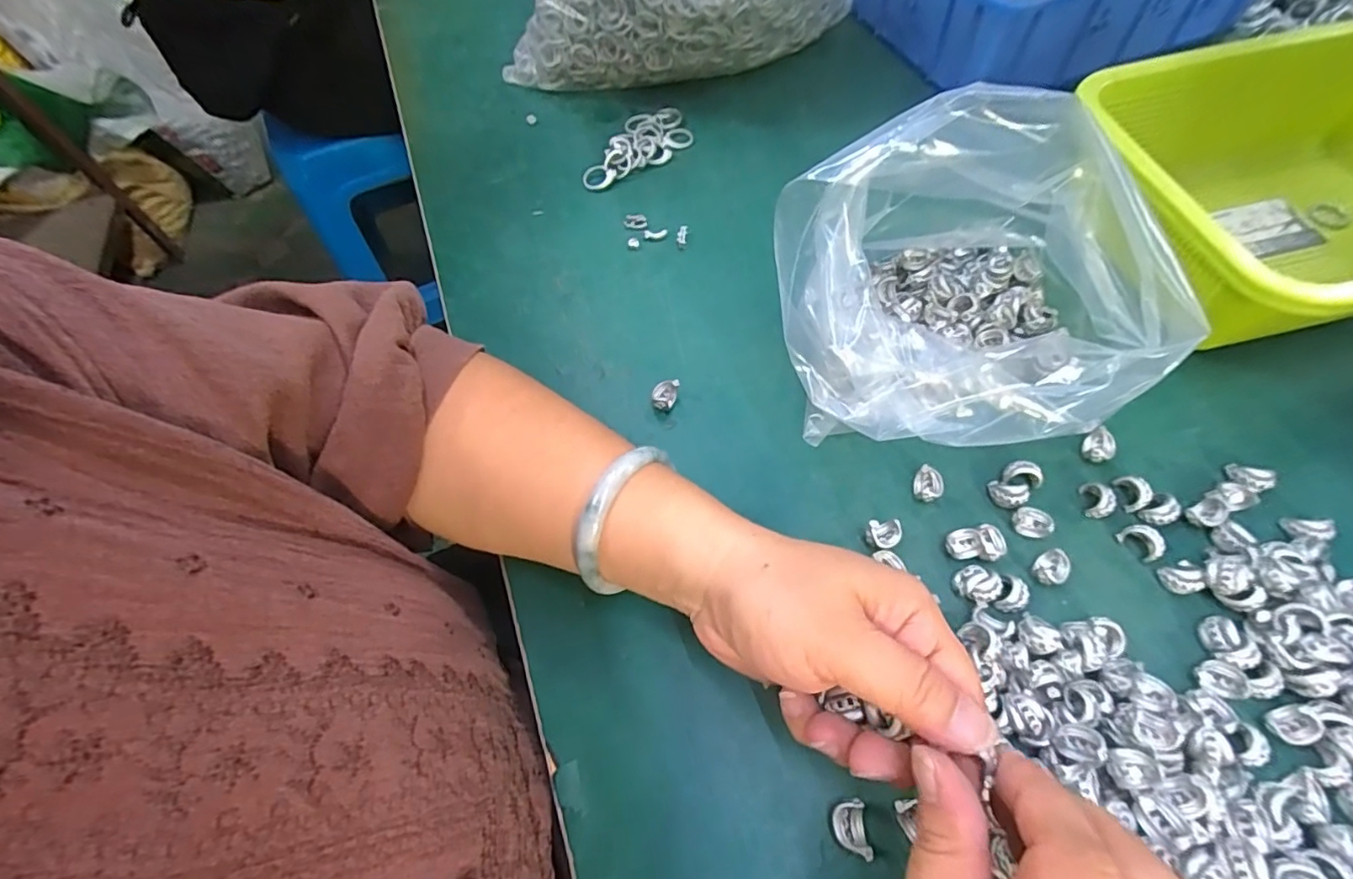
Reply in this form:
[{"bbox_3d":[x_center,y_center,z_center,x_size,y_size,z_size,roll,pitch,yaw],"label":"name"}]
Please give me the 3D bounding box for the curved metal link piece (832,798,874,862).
[{"bbox_3d":[0.069,0.157,0.233,0.013,0.012,0.019,-4,61,2],"label":"curved metal link piece"}]

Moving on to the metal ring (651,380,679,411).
[{"bbox_3d":[-0.007,-0.025,0.338,0.012,0.013,0.016,16,63,13],"label":"metal ring"}]

